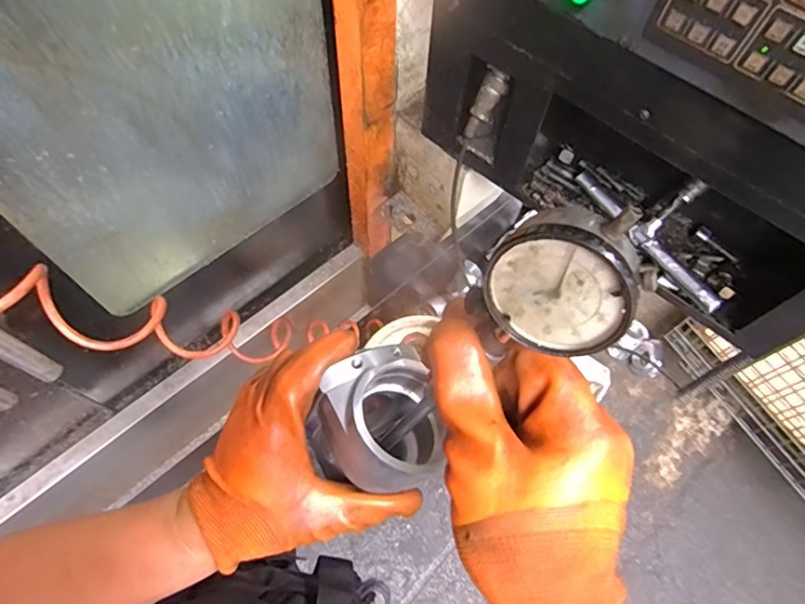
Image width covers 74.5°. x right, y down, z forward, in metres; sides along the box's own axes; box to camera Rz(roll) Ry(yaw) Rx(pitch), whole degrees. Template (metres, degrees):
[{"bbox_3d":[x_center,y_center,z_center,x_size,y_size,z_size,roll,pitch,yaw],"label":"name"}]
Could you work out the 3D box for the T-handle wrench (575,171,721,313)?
[{"bbox_3d":[0.337,-0.103,0.671,0.112,0.027,0.238,-38,73,19],"label":"T-handle wrench"}]

